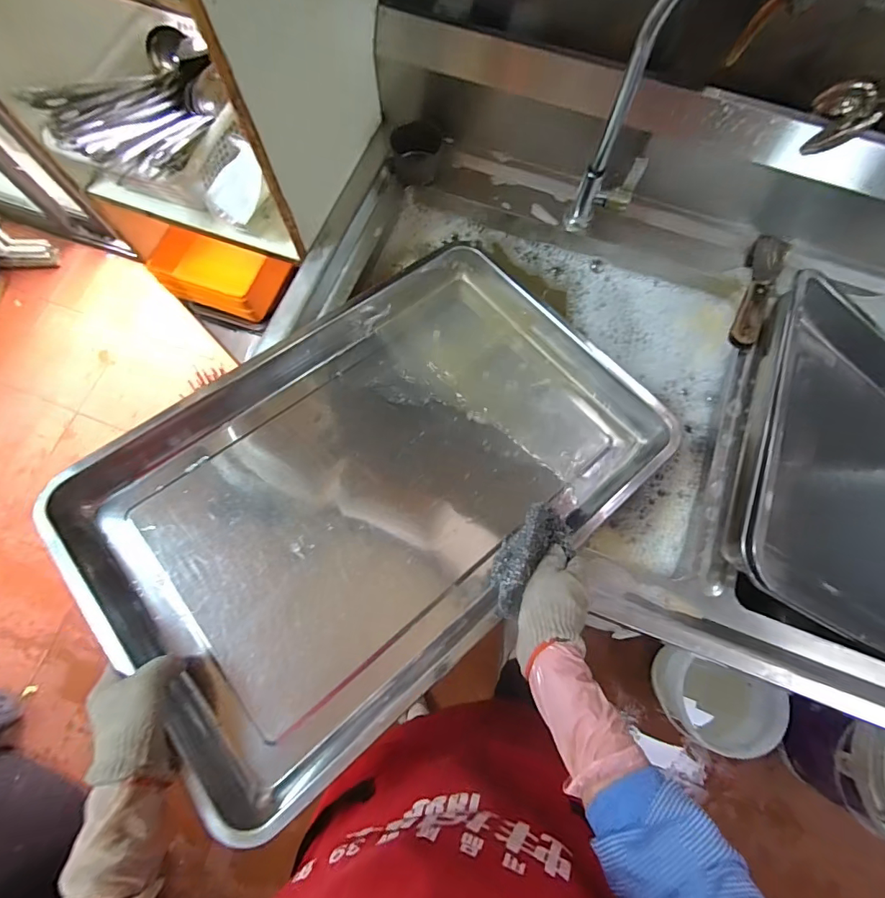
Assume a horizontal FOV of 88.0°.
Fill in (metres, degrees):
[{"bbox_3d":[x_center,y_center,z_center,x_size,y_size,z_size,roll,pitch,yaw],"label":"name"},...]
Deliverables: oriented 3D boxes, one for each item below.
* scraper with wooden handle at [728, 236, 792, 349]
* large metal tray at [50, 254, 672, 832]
[{"bbox_3d":[0.412,-0.206,0.595,0.042,0.016,0.169,21,74,6],"label":"scraper with wooden handle"},{"bbox_3d":[-0.069,0.021,0.512,0.586,0.068,0.396,-36,75,-17],"label":"large metal tray"}]

